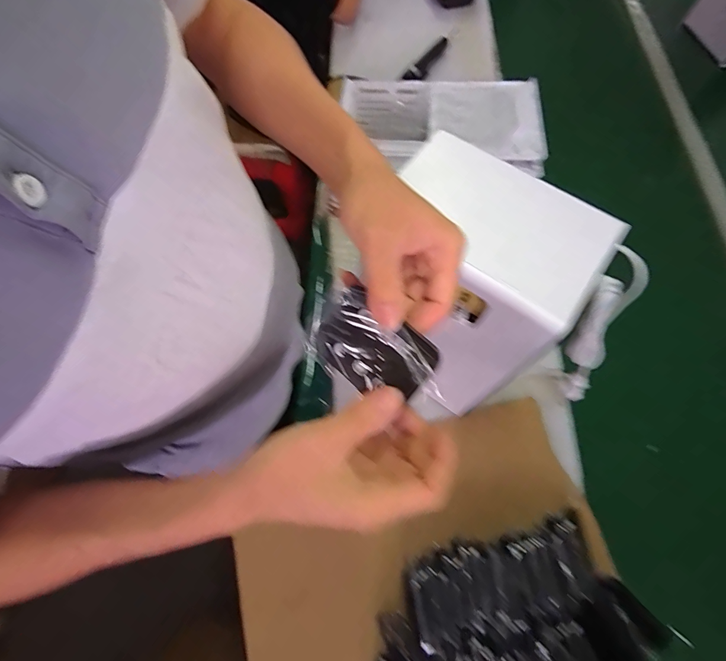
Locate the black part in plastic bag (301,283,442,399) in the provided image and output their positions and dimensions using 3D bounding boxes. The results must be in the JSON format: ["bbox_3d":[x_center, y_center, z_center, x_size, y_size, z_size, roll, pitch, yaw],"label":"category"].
[{"bbox_3d":[0.007,0.017,0.265,0.092,0.007,0.063,41,109,15],"label":"black part in plastic bag"}]

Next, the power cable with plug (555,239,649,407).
[{"bbox_3d":[0.269,0.004,0.446,0.028,0.233,0.040,-28,49,-15],"label":"power cable with plug"}]

